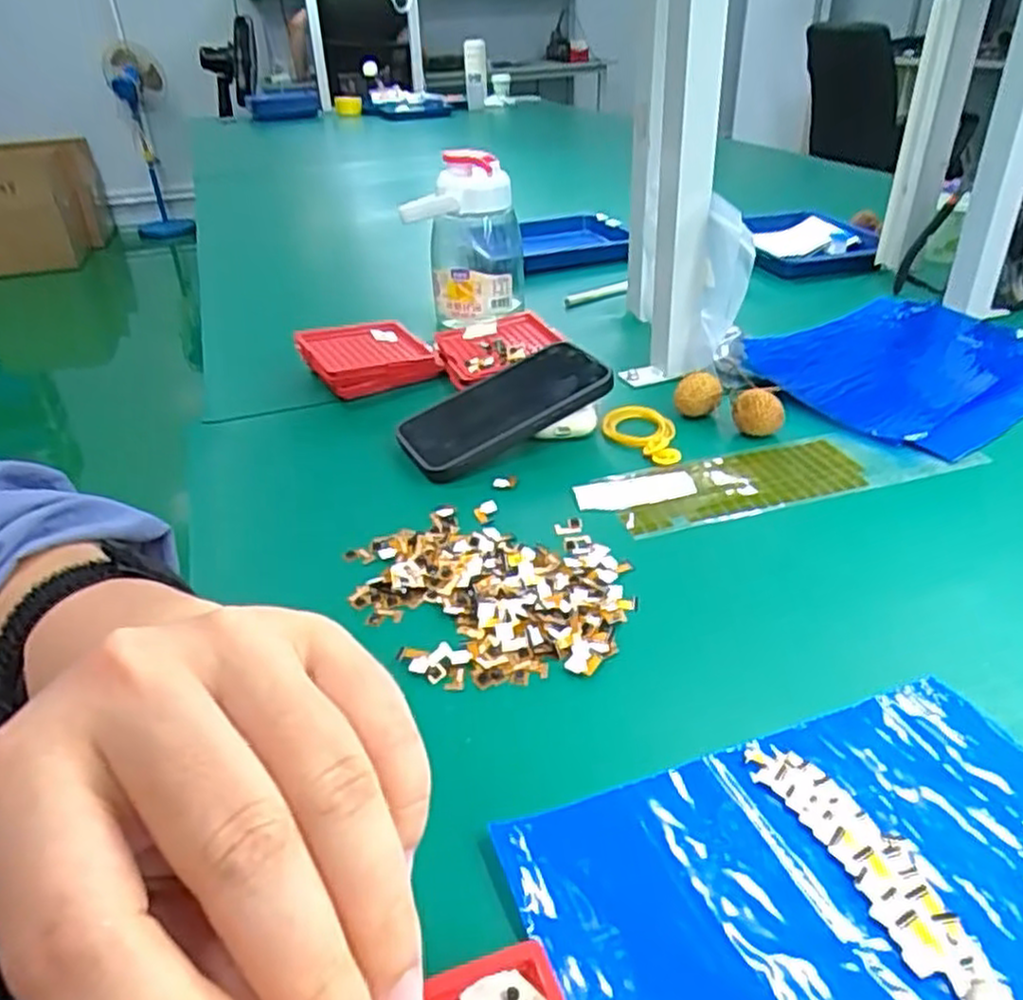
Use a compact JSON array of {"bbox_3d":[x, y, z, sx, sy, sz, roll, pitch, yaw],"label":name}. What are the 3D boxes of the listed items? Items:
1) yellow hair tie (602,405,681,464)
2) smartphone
[{"bbox_3d":[0.098,-0.052,0.580,0.055,0.009,0.071,2,33,5],"label":"yellow hair tie"},{"bbox_3d":[-0.007,-0.070,0.572,0.158,0.016,0.082,-29,42,-15],"label":"smartphone"}]

